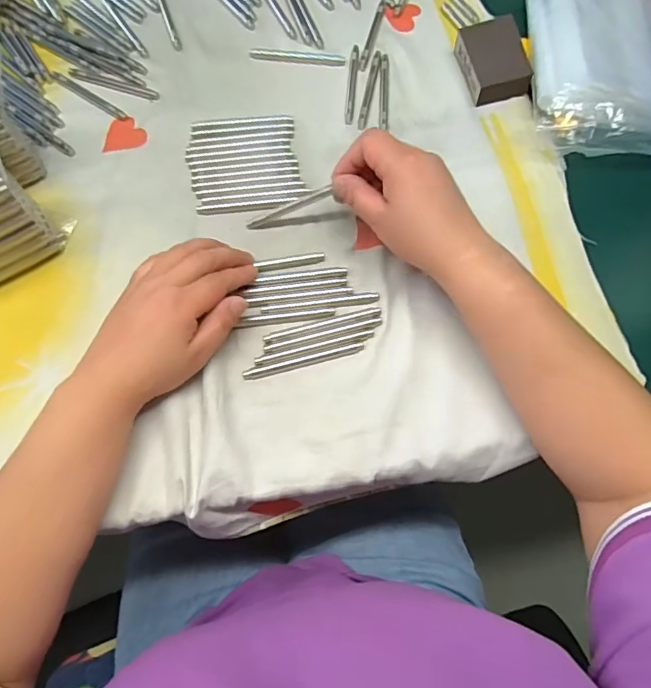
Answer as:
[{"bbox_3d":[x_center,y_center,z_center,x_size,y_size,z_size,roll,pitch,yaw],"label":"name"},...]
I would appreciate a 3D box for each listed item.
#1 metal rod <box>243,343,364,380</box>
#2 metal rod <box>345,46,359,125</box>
[{"bbox_3d":[-0.016,0.013,0.372,0.092,0.006,0.009,-14,71,-4],"label":"metal rod"},{"bbox_3d":[0.026,-0.249,0.463,0.009,0.004,0.095,5,71,2],"label":"metal rod"}]

